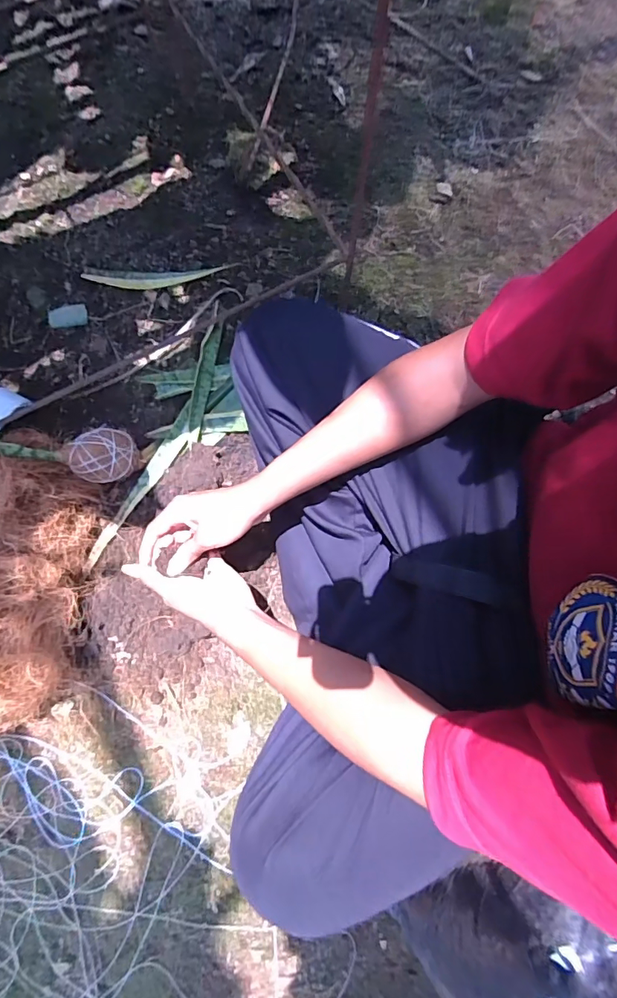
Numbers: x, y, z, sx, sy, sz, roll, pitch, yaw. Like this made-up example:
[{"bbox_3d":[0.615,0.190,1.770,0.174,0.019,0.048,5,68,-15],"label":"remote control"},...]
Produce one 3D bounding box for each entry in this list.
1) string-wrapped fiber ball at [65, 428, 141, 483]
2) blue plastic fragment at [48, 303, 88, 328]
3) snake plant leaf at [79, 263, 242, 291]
[{"bbox_3d":[-0.265,-0.056,0.615,0.063,0.060,0.078,44,78,9],"label":"string-wrapped fiber ball"},{"bbox_3d":[-0.365,-0.279,0.712,0.058,0.004,0.038,-9,76,-4],"label":"blue plastic fragment"},{"bbox_3d":[-0.231,-0.344,0.727,0.228,0.023,0.031,0,76,-2],"label":"snake plant leaf"}]

